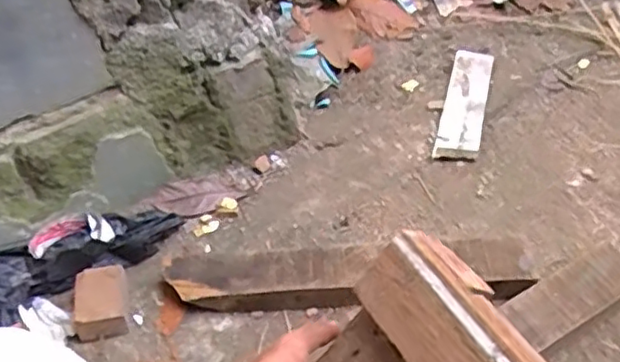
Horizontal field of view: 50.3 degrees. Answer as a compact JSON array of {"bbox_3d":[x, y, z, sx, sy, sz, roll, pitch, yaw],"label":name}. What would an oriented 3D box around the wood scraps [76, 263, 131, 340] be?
[{"bbox_3d":[-0.228,0.132,0.722,0.060,0.036,0.080,-13,45,-5],"label":"wood scraps"}]

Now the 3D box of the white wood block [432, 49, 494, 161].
[{"bbox_3d":[0.219,-0.111,0.933,0.058,0.018,0.225,8,47,16],"label":"white wood block"}]

